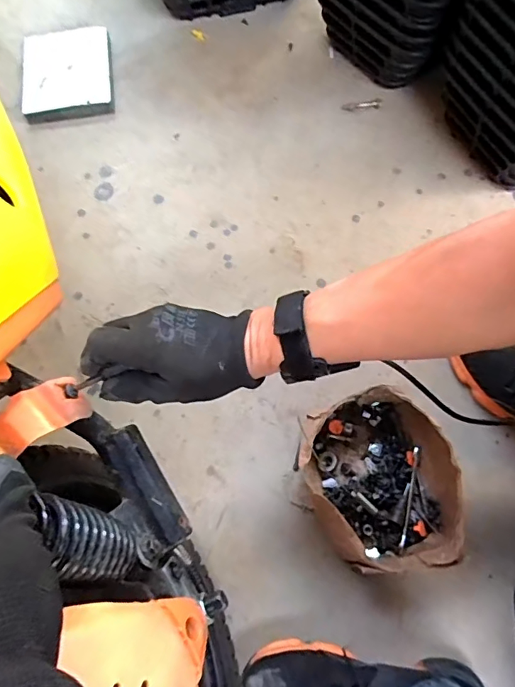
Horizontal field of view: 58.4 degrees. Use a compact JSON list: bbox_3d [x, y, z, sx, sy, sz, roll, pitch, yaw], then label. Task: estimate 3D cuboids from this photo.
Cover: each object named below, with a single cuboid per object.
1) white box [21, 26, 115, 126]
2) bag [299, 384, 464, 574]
[{"bbox_3d":[-0.347,-0.495,0.845,0.159,0.031,0.213,-11,71,-2],"label":"white box"},{"bbox_3d":[0.148,0.167,0.573,0.175,0.092,0.203,-14,71,-3],"label":"bag"}]

